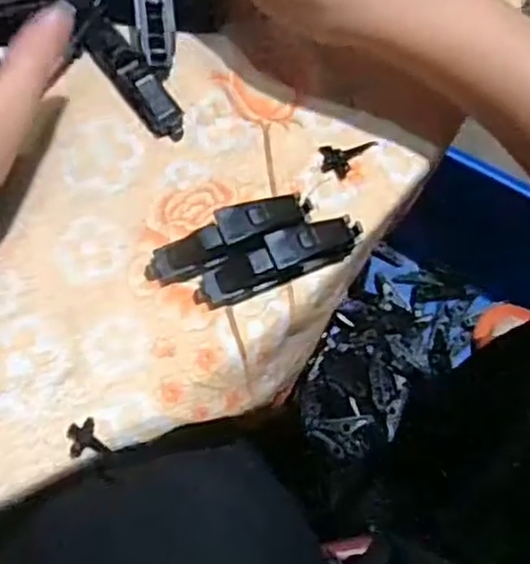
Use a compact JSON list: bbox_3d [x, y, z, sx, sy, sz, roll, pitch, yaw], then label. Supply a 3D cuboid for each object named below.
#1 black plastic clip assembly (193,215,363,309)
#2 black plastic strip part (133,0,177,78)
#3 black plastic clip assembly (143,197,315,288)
[{"bbox_3d":[0.007,-0.011,0.336,0.082,0.018,0.019,-25,74,-7],"label":"black plastic clip assembly"},{"bbox_3d":[-0.058,-0.144,0.367,0.022,0.009,0.074,-8,93,-26],"label":"black plastic strip part"},{"bbox_3d":[-0.016,-0.020,0.339,0.082,0.019,0.022,-23,74,-7],"label":"black plastic clip assembly"}]

